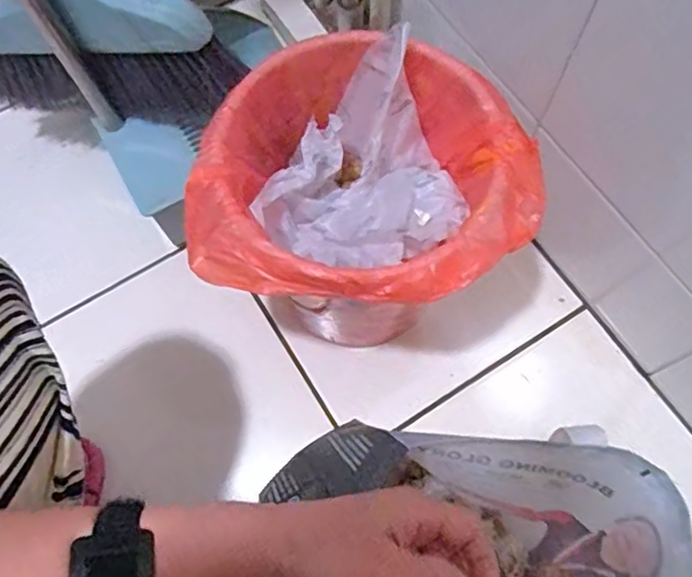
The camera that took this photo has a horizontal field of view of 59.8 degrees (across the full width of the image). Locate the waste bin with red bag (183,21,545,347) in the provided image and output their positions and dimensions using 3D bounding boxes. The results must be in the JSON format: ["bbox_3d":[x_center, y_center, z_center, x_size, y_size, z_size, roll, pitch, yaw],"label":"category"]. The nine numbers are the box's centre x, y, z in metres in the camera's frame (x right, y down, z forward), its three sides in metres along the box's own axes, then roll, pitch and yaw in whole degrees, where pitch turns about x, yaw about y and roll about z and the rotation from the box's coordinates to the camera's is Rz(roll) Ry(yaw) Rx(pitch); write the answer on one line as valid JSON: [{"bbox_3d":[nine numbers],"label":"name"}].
[{"bbox_3d":[0.019,-0.056,0.544,0.241,0.215,0.227,0,70,0],"label":"waste bin with red bag"}]

